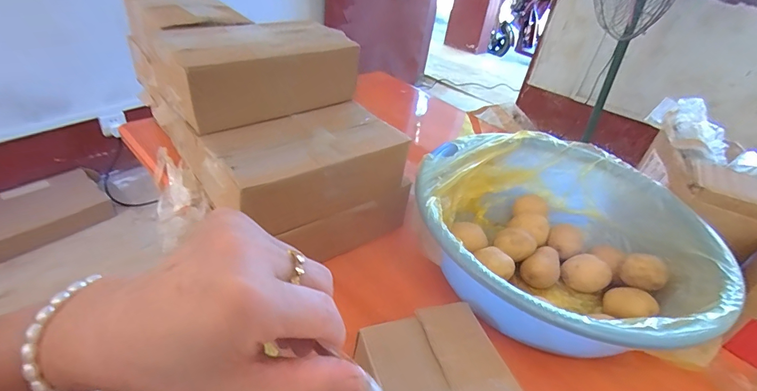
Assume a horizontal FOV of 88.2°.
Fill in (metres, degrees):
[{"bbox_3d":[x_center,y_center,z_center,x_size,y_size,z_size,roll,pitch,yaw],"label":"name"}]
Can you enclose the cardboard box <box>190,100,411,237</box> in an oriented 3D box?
[{"bbox_3d":[-0.080,-0.032,0.439,0.216,0.072,0.115,-24,48,-34],"label":"cardboard box"}]

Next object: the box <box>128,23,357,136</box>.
[{"bbox_3d":[-0.138,-0.143,0.448,0.212,0.072,0.129,-25,48,-35],"label":"box"}]

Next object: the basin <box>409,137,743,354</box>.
[{"bbox_3d":[0.203,0.059,0.469,0.319,0.119,0.317,5,38,-4],"label":"basin"}]

